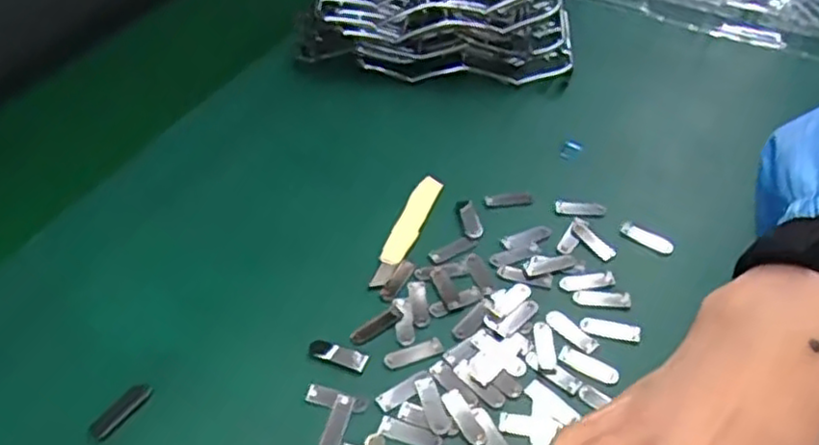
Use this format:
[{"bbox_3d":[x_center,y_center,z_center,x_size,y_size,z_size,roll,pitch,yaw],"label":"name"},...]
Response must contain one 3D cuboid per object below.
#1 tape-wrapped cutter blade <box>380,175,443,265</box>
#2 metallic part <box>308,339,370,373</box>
[{"bbox_3d":[0.001,-0.002,0.385,0.013,0.004,0.065,22,53,8],"label":"tape-wrapped cutter blade"},{"bbox_3d":[-0.033,0.061,0.327,0.028,0.004,0.011,16,49,15],"label":"metallic part"}]

